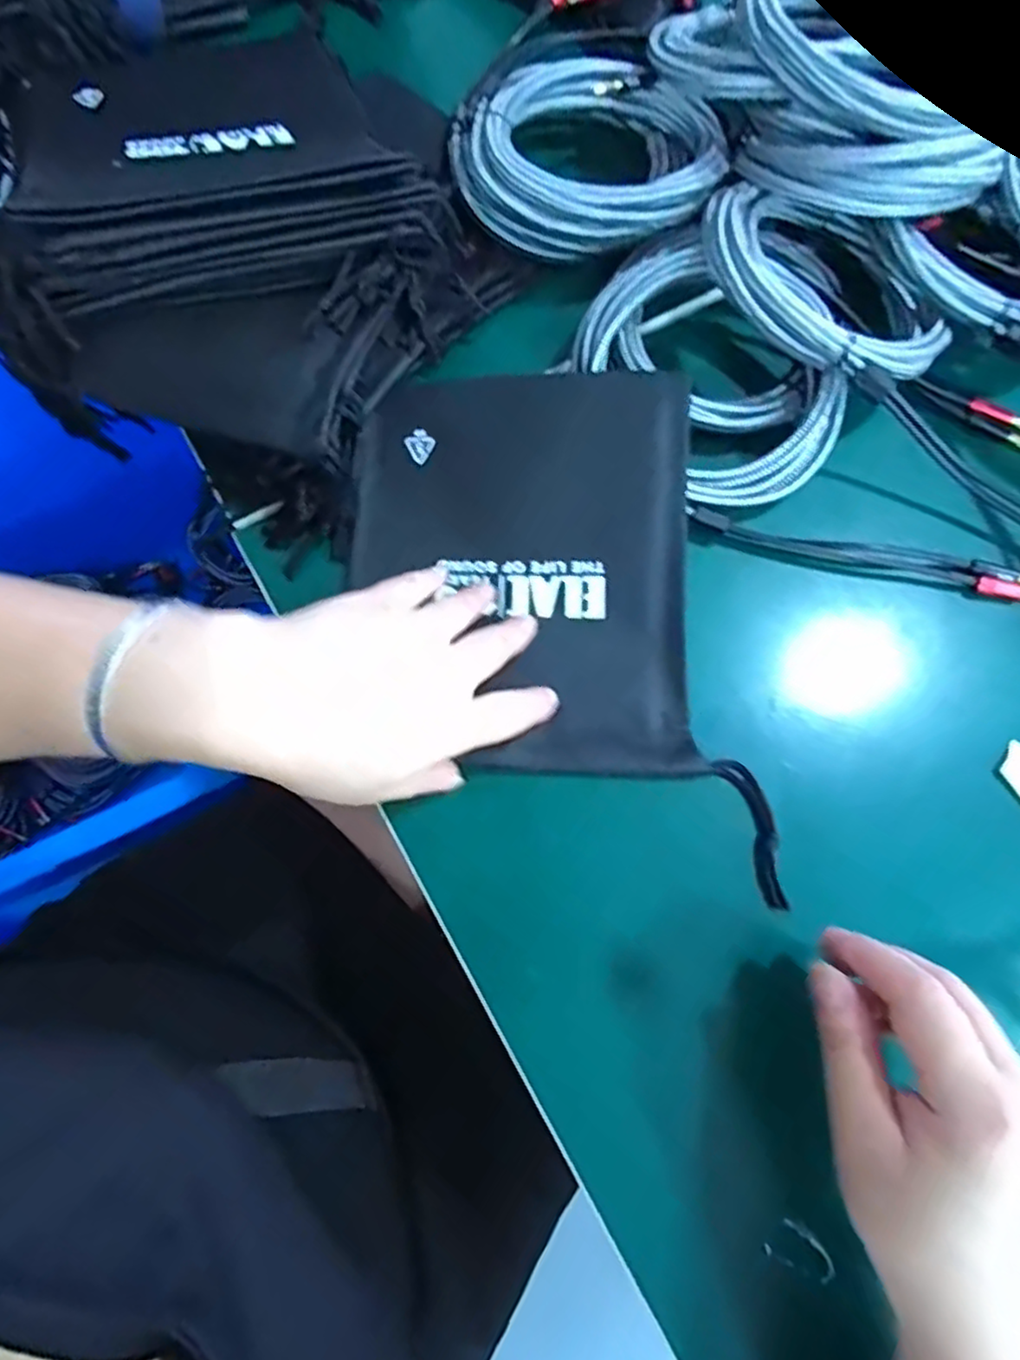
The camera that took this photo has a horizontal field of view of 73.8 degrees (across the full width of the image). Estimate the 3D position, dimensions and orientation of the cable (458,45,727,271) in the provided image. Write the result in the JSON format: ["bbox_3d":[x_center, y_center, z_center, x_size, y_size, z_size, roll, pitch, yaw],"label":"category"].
[{"bbox_3d":[0.048,-0.322,0.419,0.163,0.038,0.138,-10,73,-4],"label":"cable"}]

